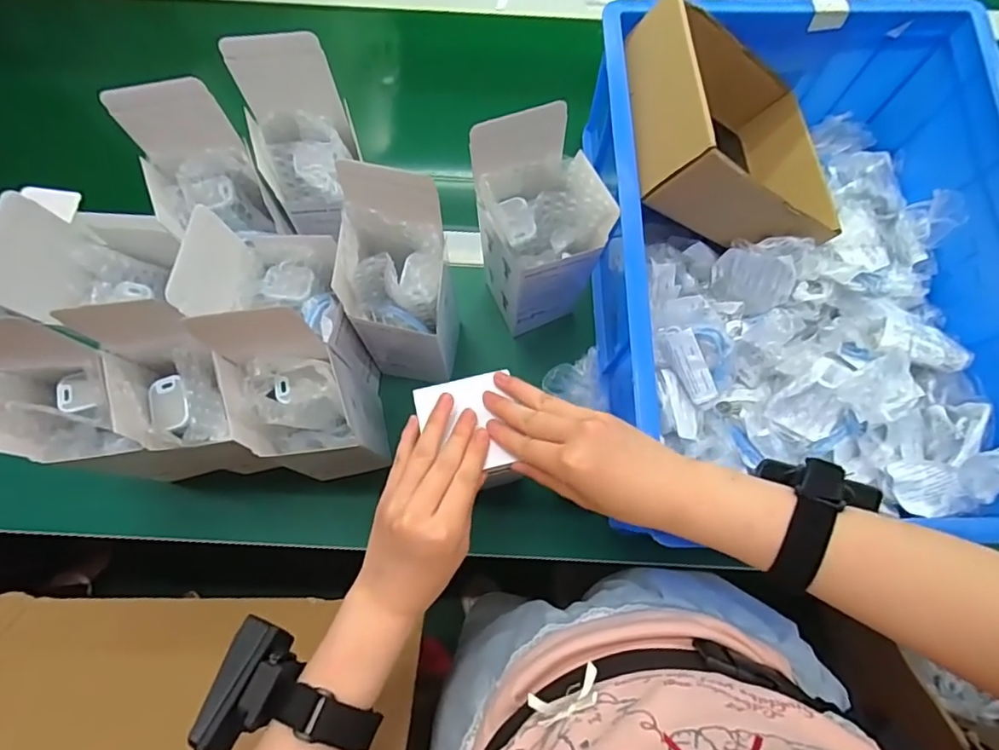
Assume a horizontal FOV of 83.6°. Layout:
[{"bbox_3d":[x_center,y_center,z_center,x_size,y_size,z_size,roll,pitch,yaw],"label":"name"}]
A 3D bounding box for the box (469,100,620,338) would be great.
[{"bbox_3d":[0.034,-0.114,0.479,0.092,0.234,0.083,-22,77,-6],"label":"box"}]

